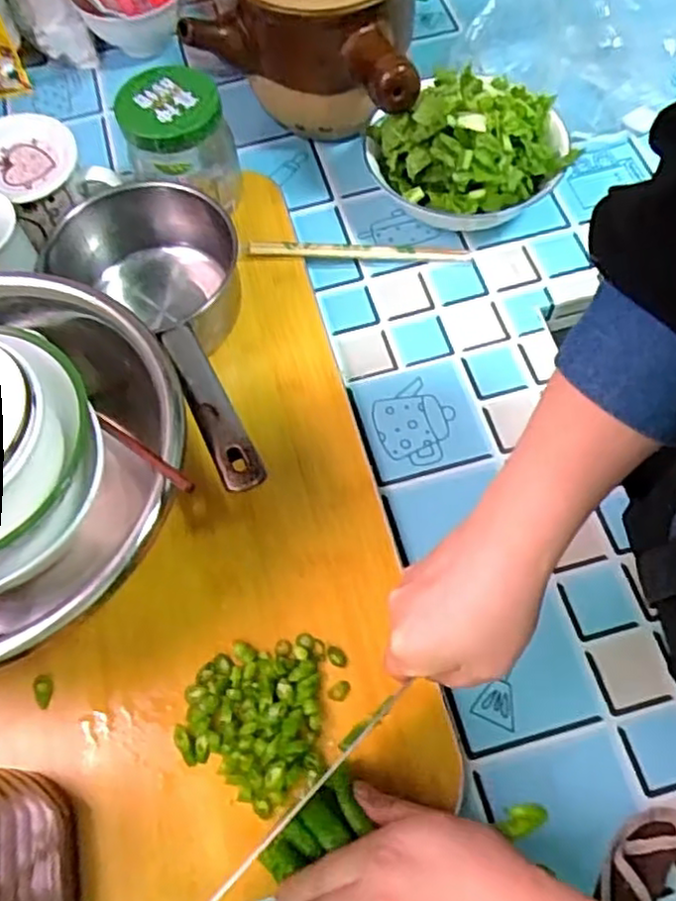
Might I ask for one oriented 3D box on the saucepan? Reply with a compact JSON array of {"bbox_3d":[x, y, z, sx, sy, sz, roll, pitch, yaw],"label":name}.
[{"bbox_3d":[-0.120,-0.088,0.526,0.129,0.096,0.304,-21,52,-7],"label":"saucepan"}]

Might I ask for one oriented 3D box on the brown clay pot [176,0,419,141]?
[{"bbox_3d":[-0.025,-0.374,0.624,0.187,0.161,0.187,-1,64,3],"label":"brown clay pot"}]

